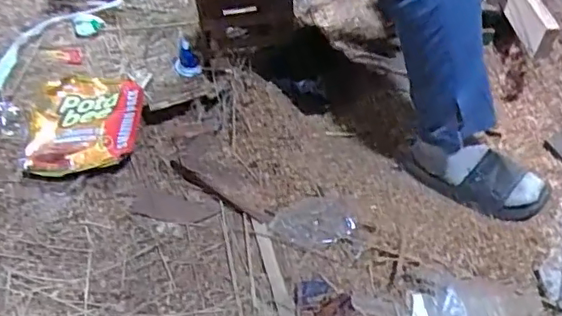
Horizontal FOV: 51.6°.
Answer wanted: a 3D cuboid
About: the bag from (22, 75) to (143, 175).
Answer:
[{"bbox_3d":[-0.405,-0.074,1.194,0.212,0.040,0.270,1,43,-3],"label":"bag"}]

